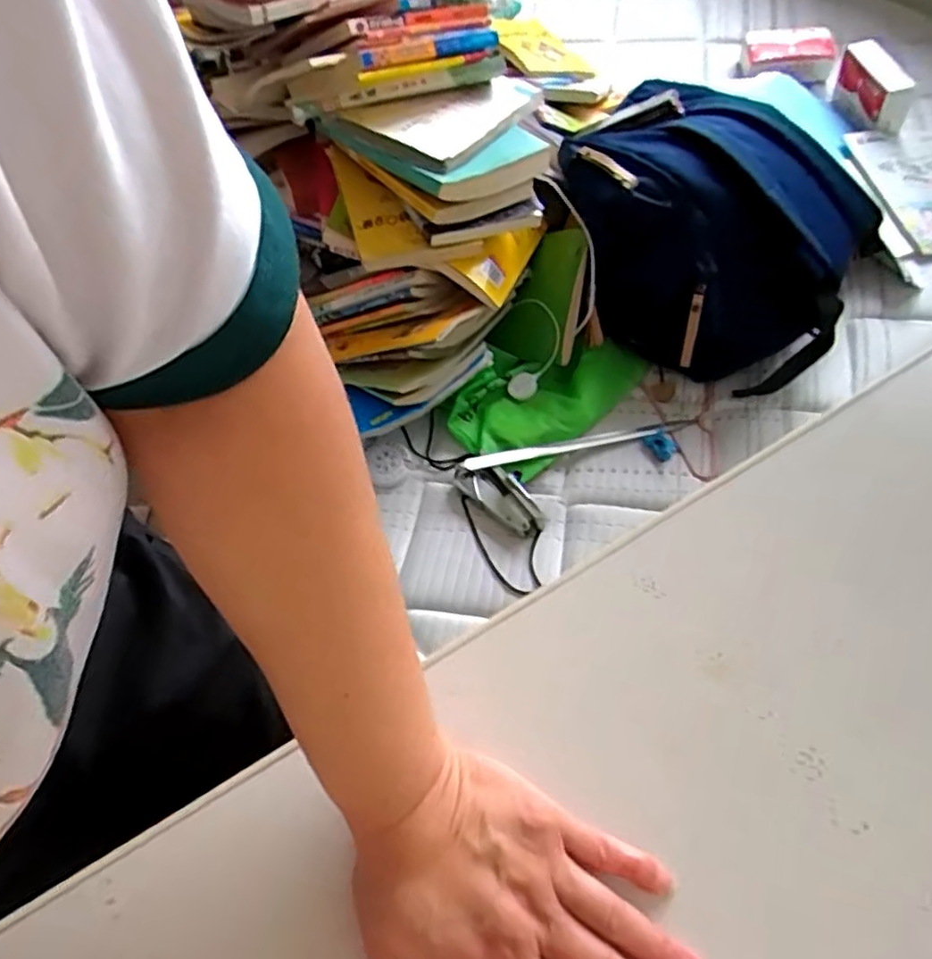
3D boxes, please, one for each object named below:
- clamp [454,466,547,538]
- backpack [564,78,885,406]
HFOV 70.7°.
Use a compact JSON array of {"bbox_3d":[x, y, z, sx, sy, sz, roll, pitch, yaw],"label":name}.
[{"bbox_3d":[0.040,0.020,0.779,0.119,0.031,0.041,38,70,23],"label":"clamp"},{"bbox_3d":[0.324,-0.347,0.864,0.387,0.204,0.369,25,65,18],"label":"backpack"}]

